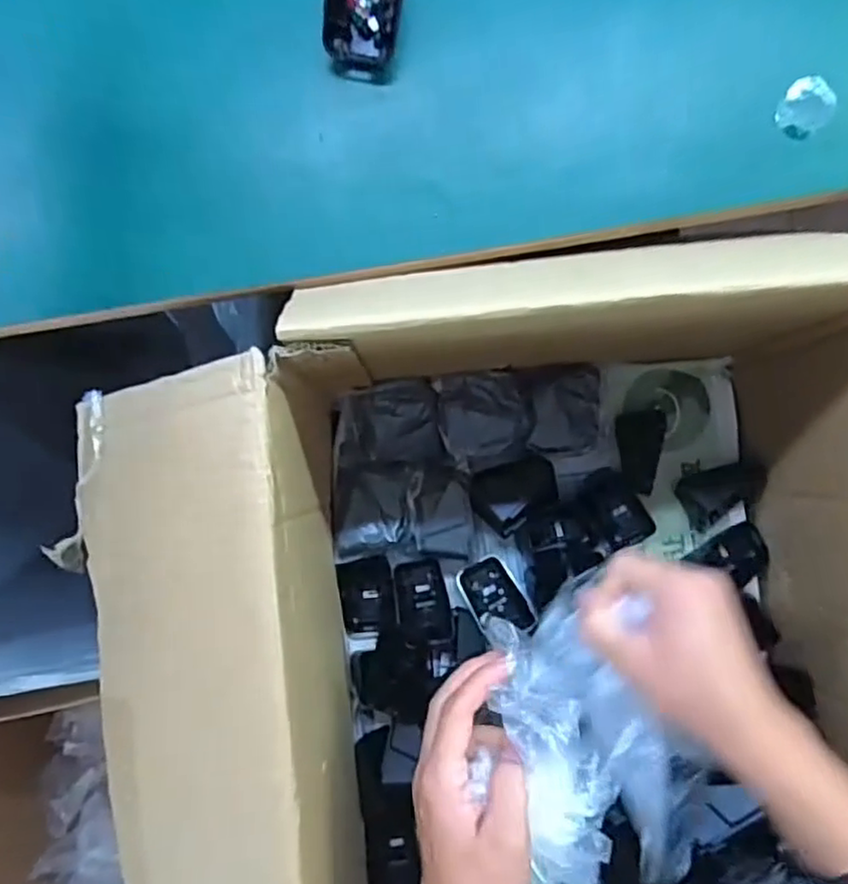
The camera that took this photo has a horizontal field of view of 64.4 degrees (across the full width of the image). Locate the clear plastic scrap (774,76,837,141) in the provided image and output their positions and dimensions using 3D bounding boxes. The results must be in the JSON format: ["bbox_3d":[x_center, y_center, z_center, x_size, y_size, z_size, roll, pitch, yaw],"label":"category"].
[{"bbox_3d":[0.233,-0.204,0.410,0.031,0.010,0.035,41,88,1],"label":"clear plastic scrap"}]

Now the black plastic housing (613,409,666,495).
[{"bbox_3d":[0.187,0.008,0.572,0.048,0.022,0.070,-7,88,-1],"label":"black plastic housing"}]

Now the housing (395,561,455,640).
[{"bbox_3d":[0.000,0.131,0.563,0.044,0.027,0.064,-6,88,-1],"label":"housing"}]

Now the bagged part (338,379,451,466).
[{"bbox_3d":[-0.026,-0.015,0.537,0.084,0.027,0.063,-2,88,-1],"label":"bagged part"}]

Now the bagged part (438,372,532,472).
[{"bbox_3d":[0.049,-0.024,0.549,0.070,0.026,0.070,-12,103,-5],"label":"bagged part"}]

